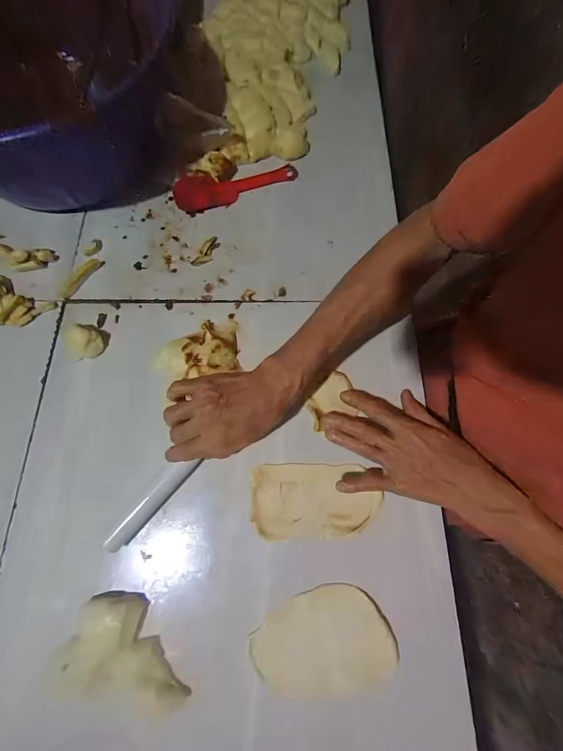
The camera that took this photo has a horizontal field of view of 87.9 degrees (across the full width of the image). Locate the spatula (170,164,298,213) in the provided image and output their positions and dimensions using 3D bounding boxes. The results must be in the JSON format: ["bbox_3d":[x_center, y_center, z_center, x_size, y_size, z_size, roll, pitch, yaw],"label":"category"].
[{"bbox_3d":[-0.071,-0.304,0.468,0.198,0.007,0.050,-17,93,-9],"label":"spatula"}]

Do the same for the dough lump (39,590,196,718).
[{"bbox_3d":[-0.154,0.272,0.290,0.130,0.029,0.078,16,73,4],"label":"dough lump"}]

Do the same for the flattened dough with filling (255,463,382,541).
[{"bbox_3d":[0.038,0.144,0.336,0.142,0.009,0.079,0,73,-1],"label":"flattened dough with filling"}]

